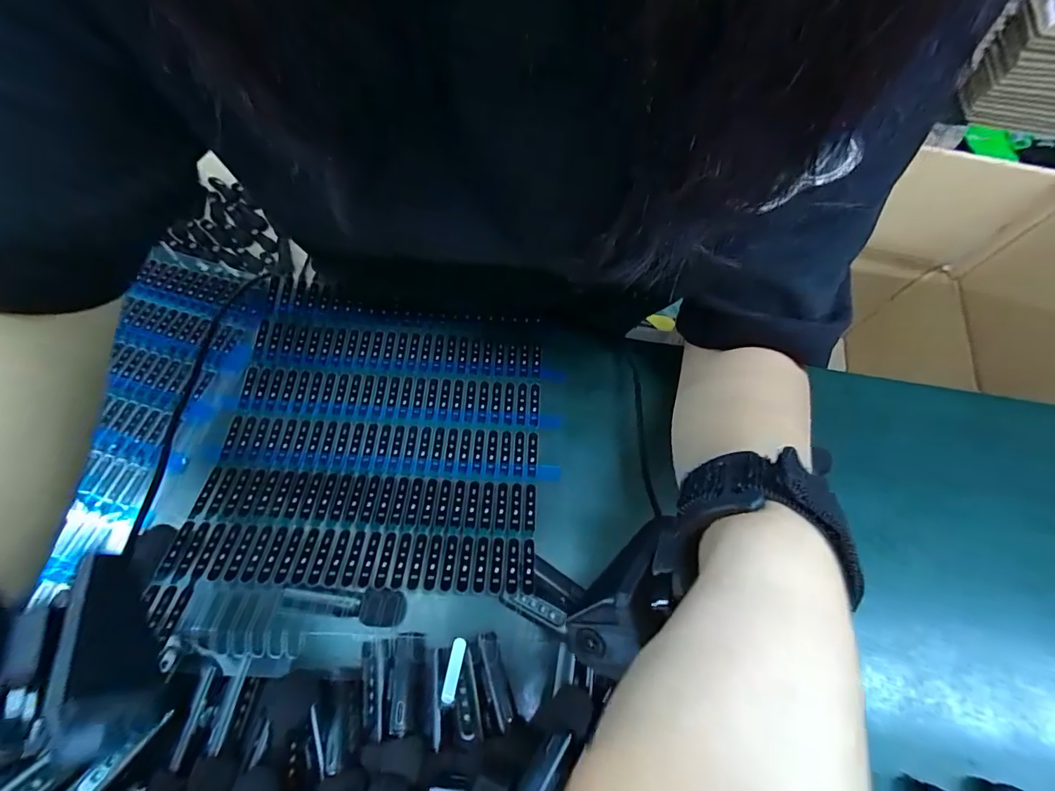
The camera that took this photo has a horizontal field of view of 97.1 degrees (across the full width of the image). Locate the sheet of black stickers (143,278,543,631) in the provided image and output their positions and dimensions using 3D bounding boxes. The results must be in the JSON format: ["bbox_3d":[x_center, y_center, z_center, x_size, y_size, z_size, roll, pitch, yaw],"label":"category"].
[{"bbox_3d":[-0.095,0.024,0.304,0.203,0.016,0.203,4,61,-1],"label":"sheet of black stickers"}]

